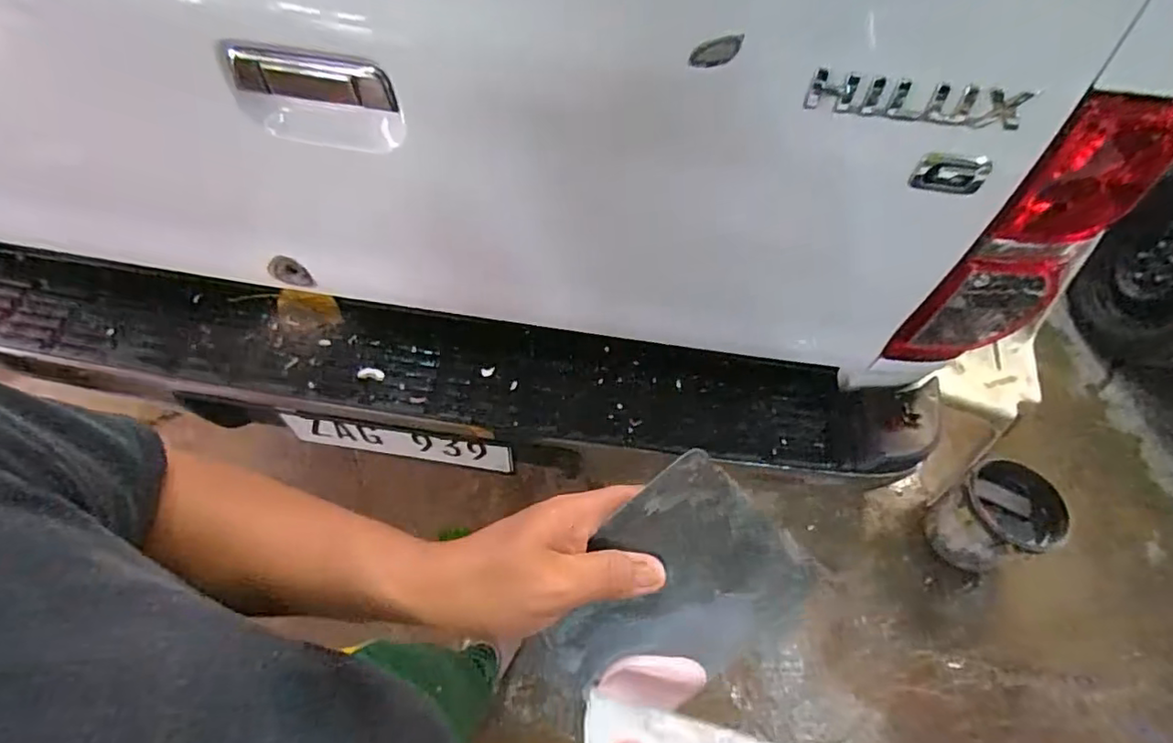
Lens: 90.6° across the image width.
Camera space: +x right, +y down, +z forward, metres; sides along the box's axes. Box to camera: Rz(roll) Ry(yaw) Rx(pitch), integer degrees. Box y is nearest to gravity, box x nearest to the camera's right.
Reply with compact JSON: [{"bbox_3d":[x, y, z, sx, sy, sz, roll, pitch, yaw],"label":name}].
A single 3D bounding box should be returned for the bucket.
[{"bbox_3d":[1.015,0.386,1.467,0.221,0.264,0.214,2,54,-3],"label":"bucket"}]

